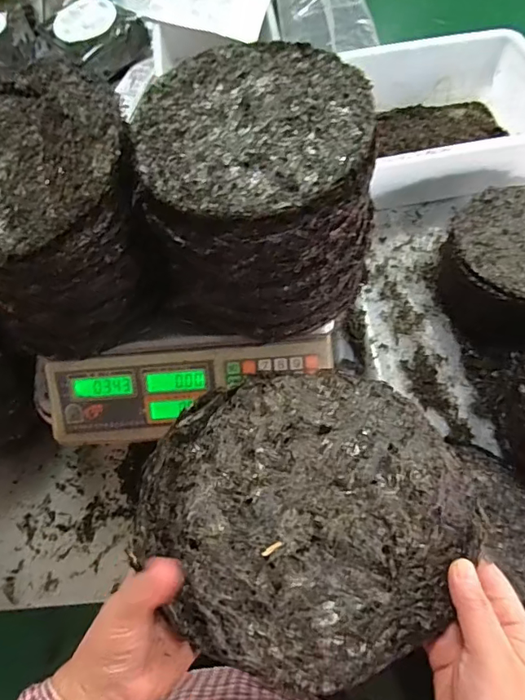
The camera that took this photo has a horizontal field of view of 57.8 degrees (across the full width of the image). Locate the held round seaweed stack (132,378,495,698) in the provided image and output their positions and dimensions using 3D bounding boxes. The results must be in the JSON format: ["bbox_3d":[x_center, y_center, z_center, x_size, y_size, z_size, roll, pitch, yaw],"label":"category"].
[{"bbox_3d":[0.028,0.107,0.327,0.218,0.042,0.196,21,65,13],"label":"held round seaweed stack"}]

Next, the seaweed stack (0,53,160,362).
[{"bbox_3d":[-0.203,-0.123,0.467,0.183,0.184,0.183,-23,63,-9],"label":"seaweed stack"}]

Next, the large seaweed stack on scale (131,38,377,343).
[{"bbox_3d":[-0.003,-0.145,0.466,0.210,0.176,0.215,-1,62,2],"label":"large seaweed stack on scale"}]

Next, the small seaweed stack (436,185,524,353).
[{"bbox_3d":[0.338,-0.112,0.615,0.209,0.102,0.195,-40,67,-17],"label":"small seaweed stack"}]

